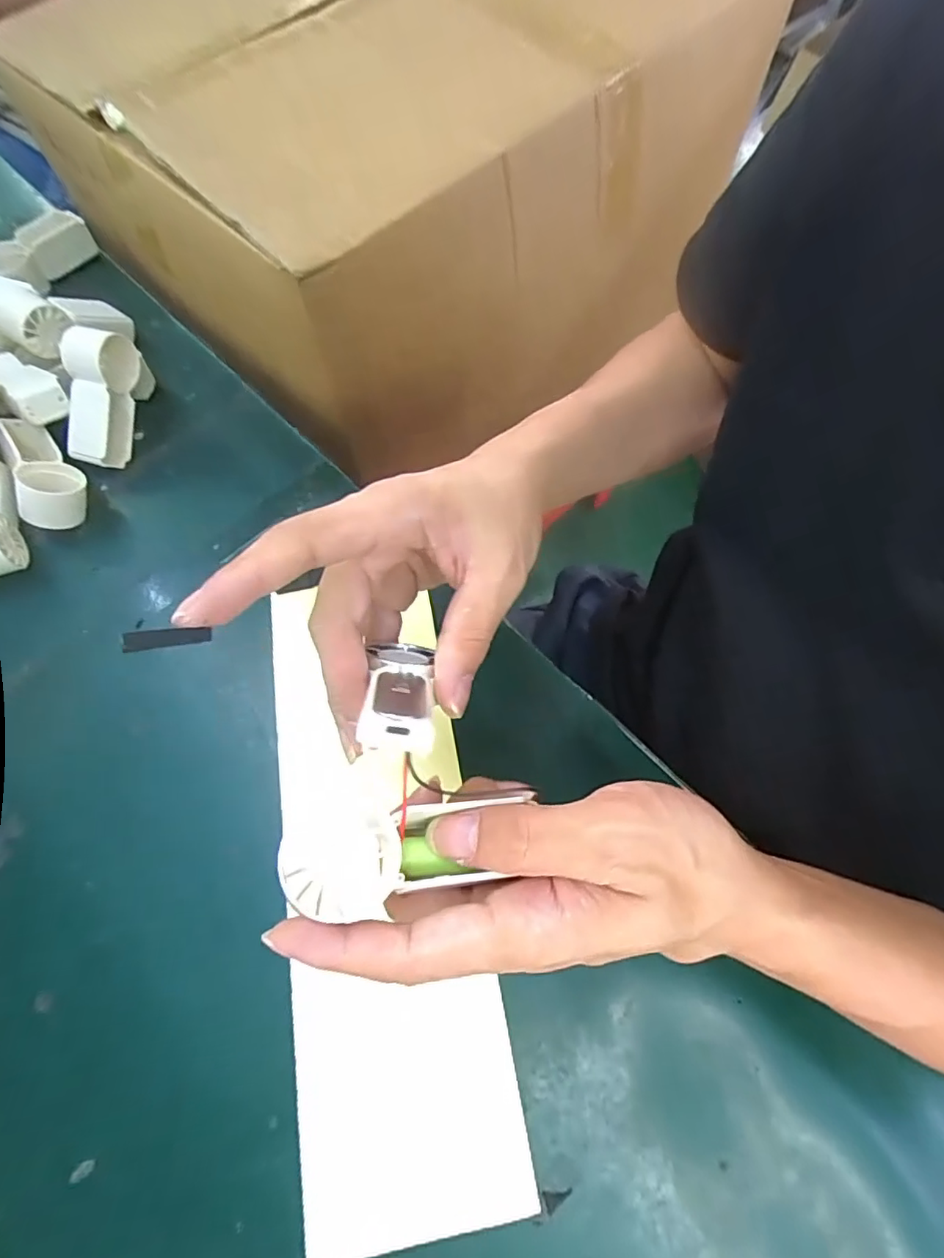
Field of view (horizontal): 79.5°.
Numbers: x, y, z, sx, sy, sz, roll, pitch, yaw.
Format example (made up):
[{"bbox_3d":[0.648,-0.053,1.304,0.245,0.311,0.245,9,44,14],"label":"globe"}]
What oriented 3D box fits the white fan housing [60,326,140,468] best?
[{"bbox_3d":[-0.279,-0.170,0.422,0.043,0.032,0.092,7,100,2],"label":"white fan housing"}]

